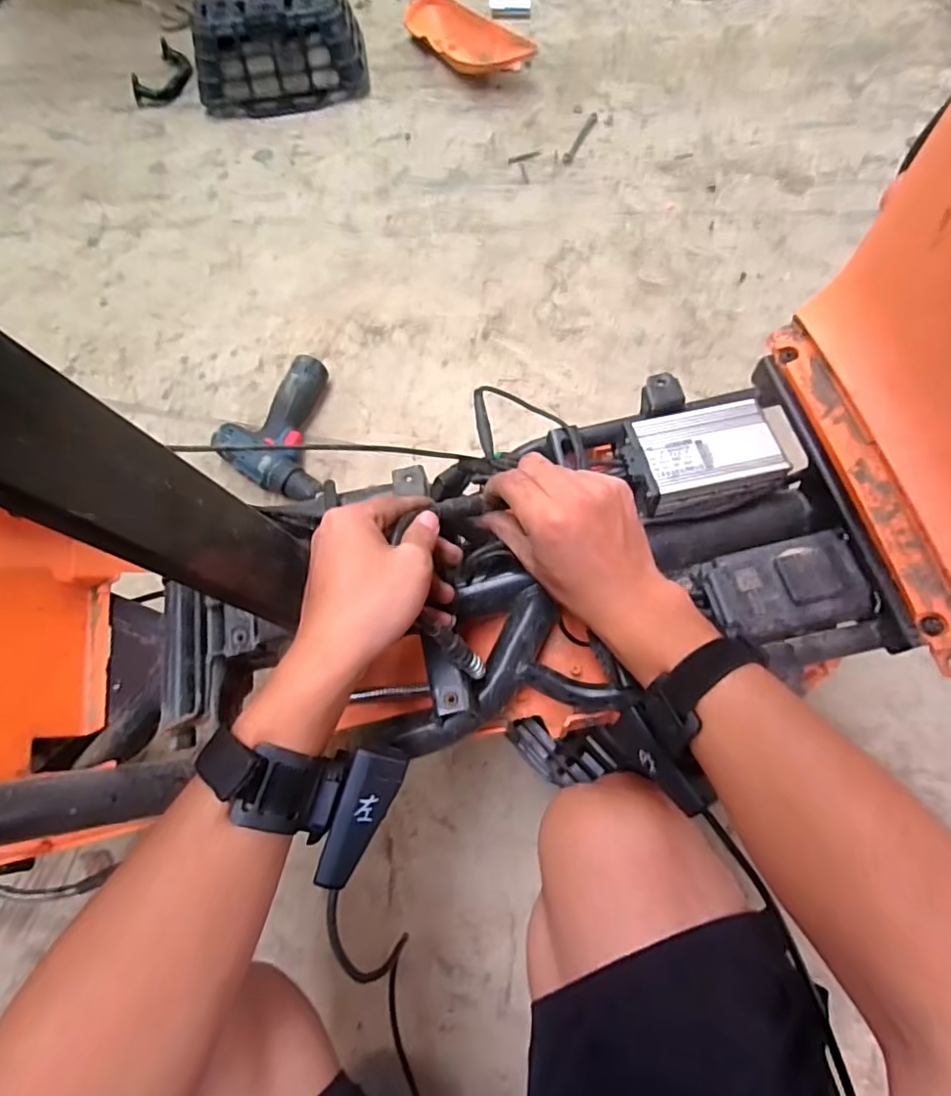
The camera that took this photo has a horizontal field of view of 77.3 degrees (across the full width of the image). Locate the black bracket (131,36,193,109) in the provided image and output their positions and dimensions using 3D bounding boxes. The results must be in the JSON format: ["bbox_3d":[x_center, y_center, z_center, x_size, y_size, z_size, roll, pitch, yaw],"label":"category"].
[{"bbox_3d":[-0.612,-0.929,1.177,0.081,0.051,0.138,15,69,9],"label":"black bracket"}]

